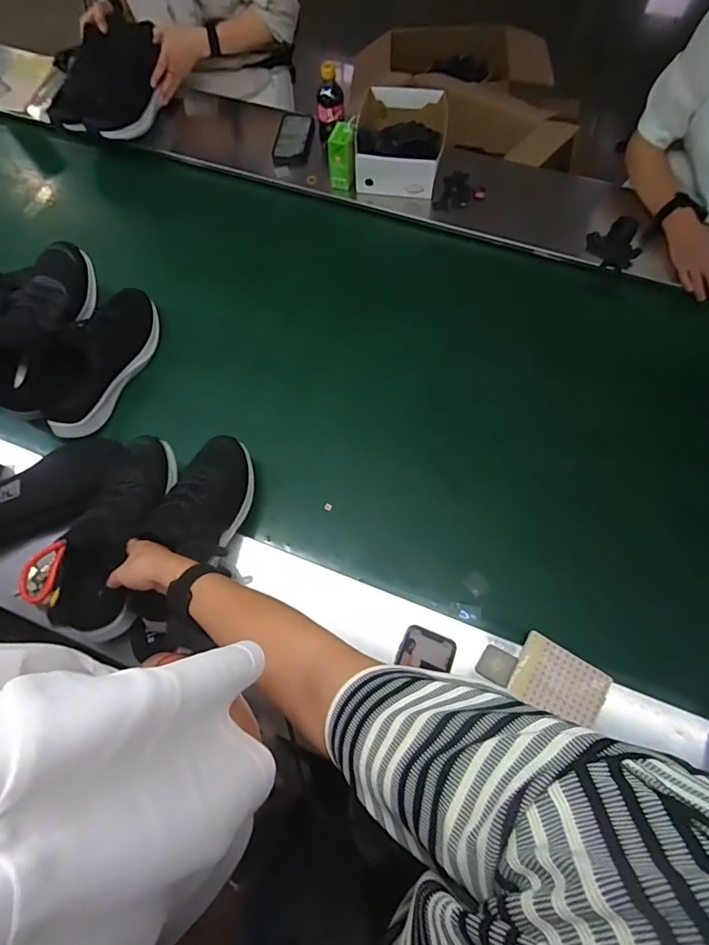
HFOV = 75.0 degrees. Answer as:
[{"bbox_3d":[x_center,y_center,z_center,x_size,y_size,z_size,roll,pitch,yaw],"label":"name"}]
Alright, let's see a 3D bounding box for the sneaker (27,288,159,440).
[{"bbox_3d":[-0.470,-0.222,0.841,0.110,0.118,0.295,24,71,11],"label":"sneaker"}]

